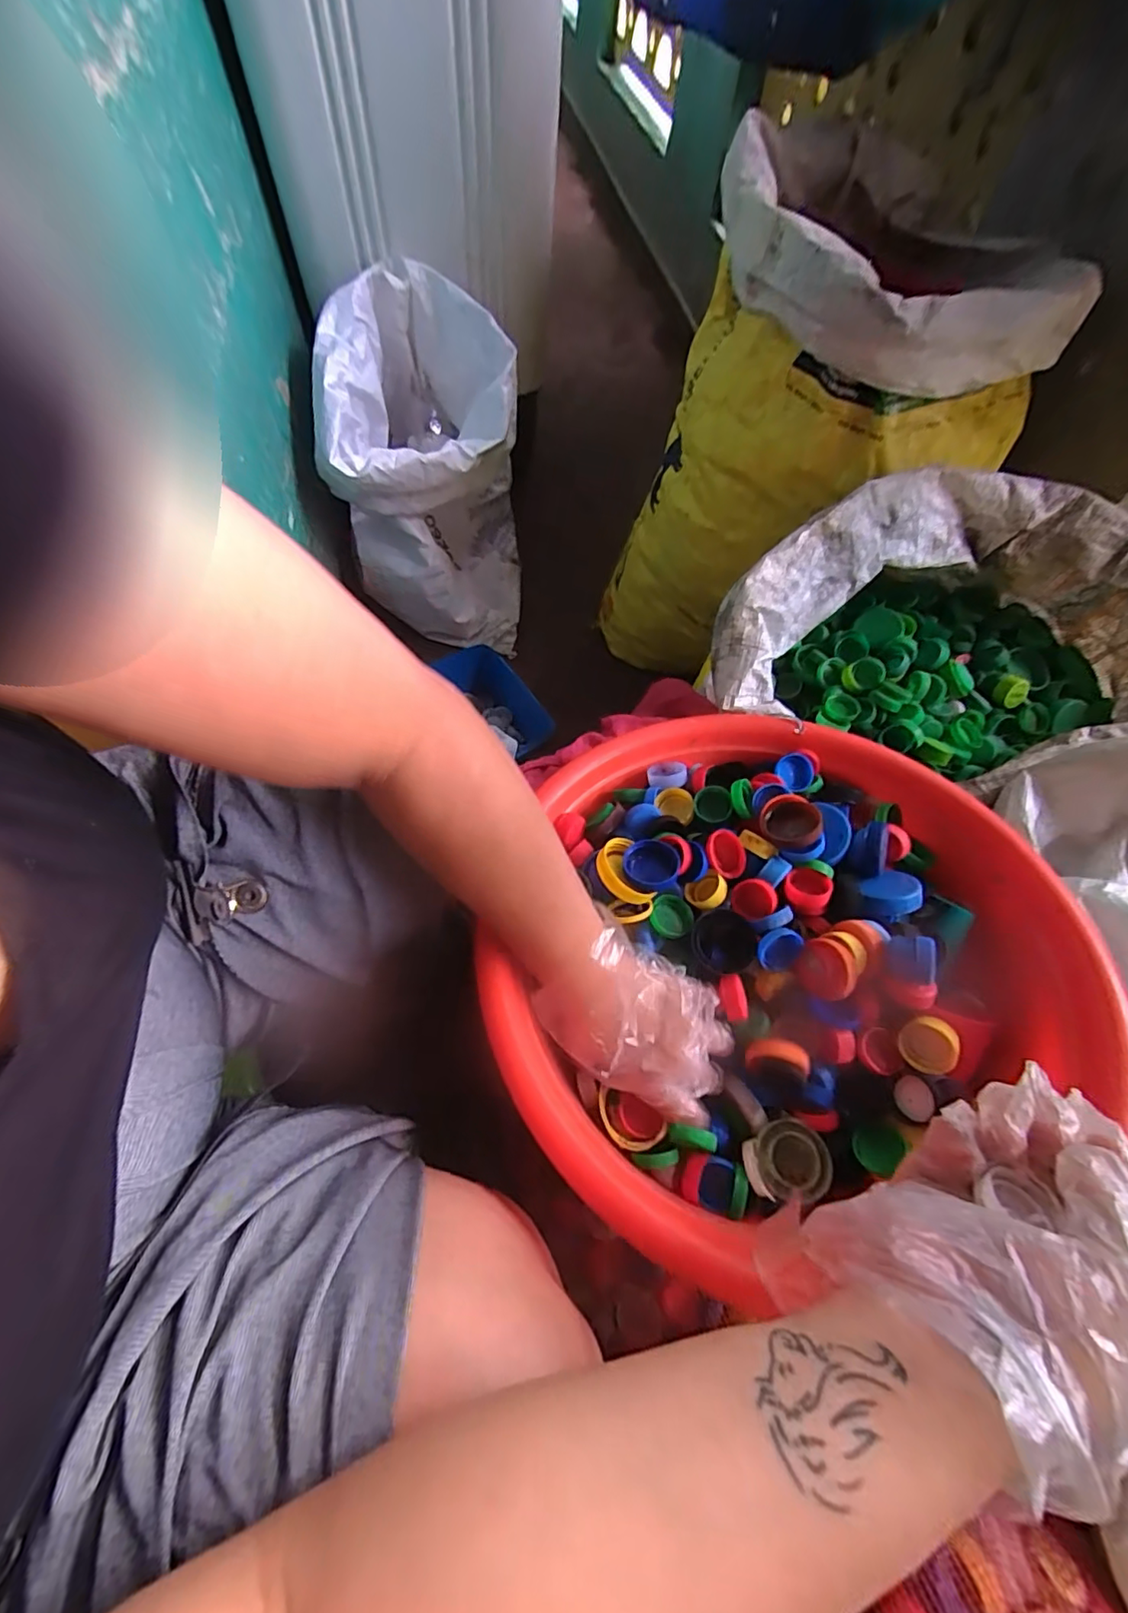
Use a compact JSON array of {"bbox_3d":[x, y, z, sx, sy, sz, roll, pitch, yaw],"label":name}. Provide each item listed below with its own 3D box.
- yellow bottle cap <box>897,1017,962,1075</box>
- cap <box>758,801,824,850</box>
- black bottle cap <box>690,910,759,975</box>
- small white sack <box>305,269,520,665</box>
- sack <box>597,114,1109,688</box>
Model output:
[{"bbox_3d":[0.240,0.155,0.367,0.014,0.034,0.034,-1,76,-49],"label":"yellow bottle cap"},{"bbox_3d":[0.166,0.013,0.406,0.040,0.013,0.040,-23,39,21],"label":"cap"},{"bbox_3d":[0.112,0.094,0.394,0.045,0.013,0.044,1,63,-2],"label":"black bottle cap"},{"bbox_3d":[-0.190,-0.491,0.834,0.236,0.363,0.287,3,63,-1],"label":"small white sack"},{"bbox_3d":[0.305,-0.429,0.718,0.353,0.515,0.351,-36,70,-18],"label":"sack"}]

